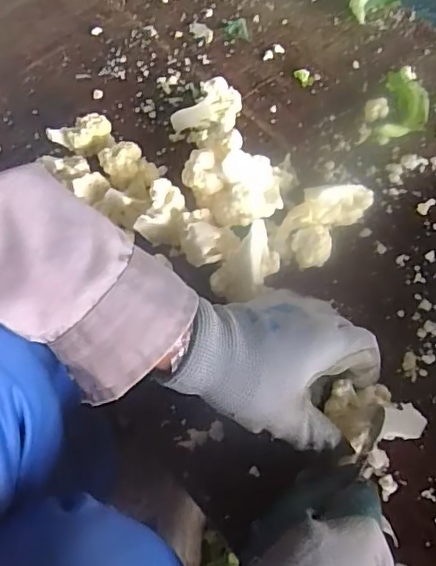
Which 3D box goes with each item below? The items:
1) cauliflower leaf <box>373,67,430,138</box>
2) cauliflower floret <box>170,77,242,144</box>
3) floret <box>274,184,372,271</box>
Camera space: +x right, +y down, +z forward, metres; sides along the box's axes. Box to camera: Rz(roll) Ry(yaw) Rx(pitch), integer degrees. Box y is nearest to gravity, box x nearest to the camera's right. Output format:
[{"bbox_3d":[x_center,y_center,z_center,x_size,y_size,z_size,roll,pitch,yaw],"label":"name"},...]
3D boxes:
[{"bbox_3d":[0.175,-0.169,0.517,0.042,0.020,0.079,15,64,11],"label":"cauliflower leaf"},{"bbox_3d":[-0.009,-0.157,0.516,0.059,0.037,0.043,-27,64,-12],"label":"cauliflower floret"},{"bbox_3d":[0.085,-0.052,0.454,0.044,0.037,0.081,35,69,19],"label":"floret"}]

